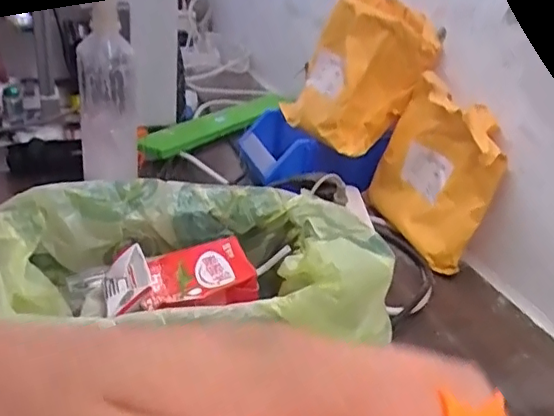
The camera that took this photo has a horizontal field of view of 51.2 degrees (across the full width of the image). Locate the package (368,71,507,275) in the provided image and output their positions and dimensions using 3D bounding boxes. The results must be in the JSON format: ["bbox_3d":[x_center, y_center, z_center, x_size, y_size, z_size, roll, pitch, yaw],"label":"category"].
[{"bbox_3d":[0.167,-0.044,0.635,0.041,0.166,0.166,2,30,-27],"label":"package"}]

